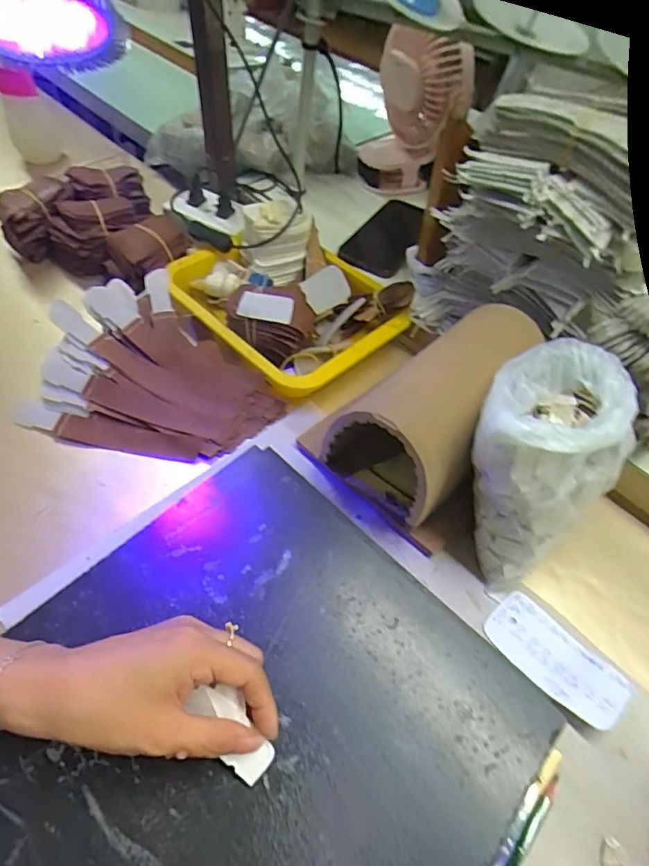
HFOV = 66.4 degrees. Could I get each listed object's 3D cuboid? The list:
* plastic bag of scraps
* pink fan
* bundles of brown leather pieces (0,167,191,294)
[{"bbox_3d":[0.166,0.023,0.400,0.109,0.156,0.138,38,60,22],"label":"plastic bag of scraps"},{"bbox_3d":[0.123,-0.441,0.688,0.132,0.184,0.116,8,53,3],"label":"pink fan"},{"bbox_3d":[-0.273,-0.260,0.633,0.221,0.075,0.163,23,55,13],"label":"bundles of brown leather pieces"}]

